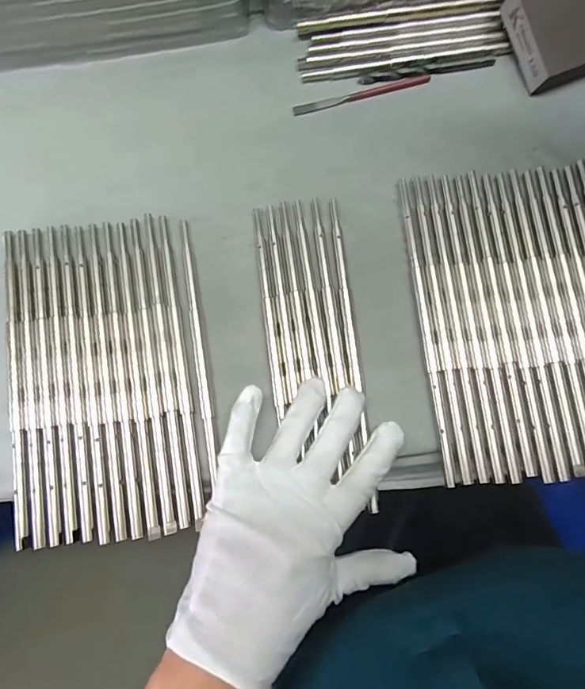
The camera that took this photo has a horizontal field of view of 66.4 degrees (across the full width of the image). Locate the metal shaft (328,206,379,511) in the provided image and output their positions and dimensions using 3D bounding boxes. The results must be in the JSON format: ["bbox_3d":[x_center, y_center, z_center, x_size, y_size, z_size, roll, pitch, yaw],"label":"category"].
[{"bbox_3d":[0.041,0.001,0.302,0.009,0.008,0.211,-6,78,-1],"label":"metal shaft"}]

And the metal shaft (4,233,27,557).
[{"bbox_3d":[-0.184,0.023,0.296,0.010,0.004,0.208,-10,77,-2],"label":"metal shaft"}]

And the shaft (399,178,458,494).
[{"bbox_3d":[0.090,-0.016,0.300,0.007,0.004,0.209,-5,77,-1],"label":"shaft"}]

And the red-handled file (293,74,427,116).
[{"bbox_3d":[0.053,-0.191,0.343,0.107,0.005,0.008,-14,78,-3],"label":"red-handled file"}]

